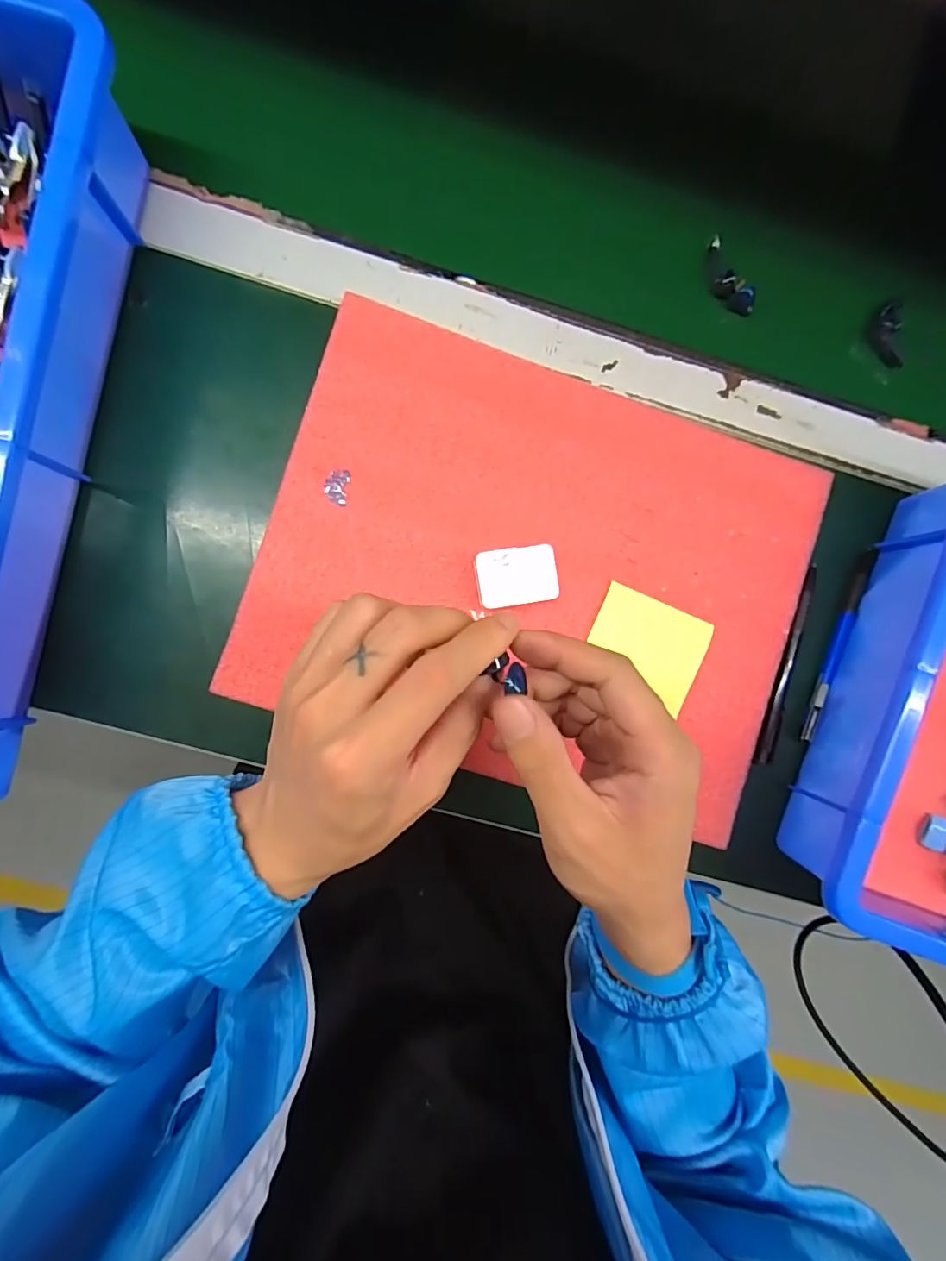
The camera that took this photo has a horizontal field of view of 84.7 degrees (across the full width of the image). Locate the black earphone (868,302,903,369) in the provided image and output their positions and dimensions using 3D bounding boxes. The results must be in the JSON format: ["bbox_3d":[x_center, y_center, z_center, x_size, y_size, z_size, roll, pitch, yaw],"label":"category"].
[{"bbox_3d":[0.296,-0.208,0.367,0.013,0.019,0.042,-18,90,-5],"label":"black earphone"}]

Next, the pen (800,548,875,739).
[{"bbox_3d":[0.253,0.010,0.360,0.010,0.007,0.138,20,87,-4],"label":"pen"}]

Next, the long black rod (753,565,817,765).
[{"bbox_3d":[0.218,0.025,0.359,0.016,0.009,0.139,17,87,-4],"label":"long black rod"}]

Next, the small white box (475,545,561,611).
[{"bbox_3d":[0.027,-0.034,0.330,0.051,0.017,0.035,-10,89,-5],"label":"small white box"}]

